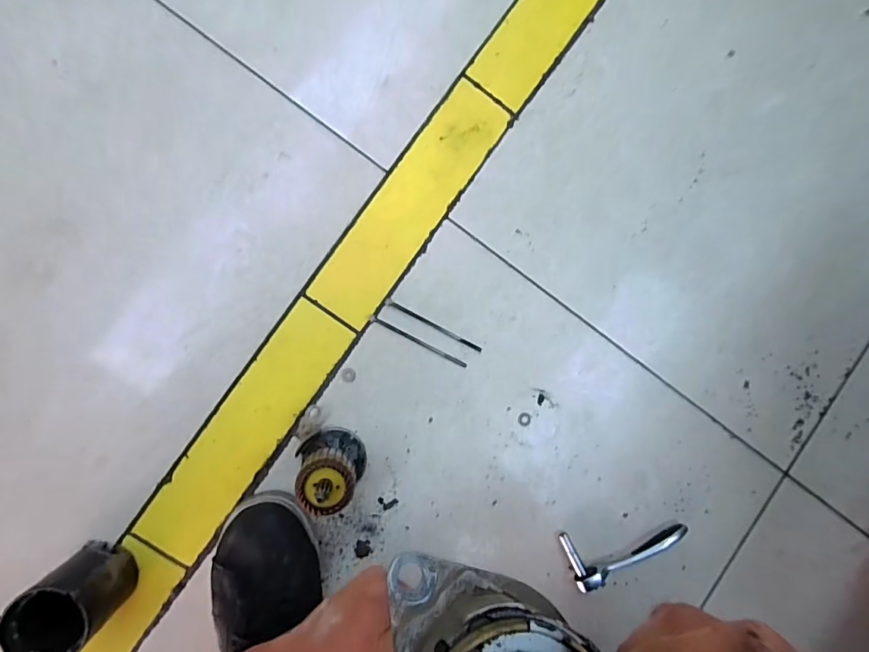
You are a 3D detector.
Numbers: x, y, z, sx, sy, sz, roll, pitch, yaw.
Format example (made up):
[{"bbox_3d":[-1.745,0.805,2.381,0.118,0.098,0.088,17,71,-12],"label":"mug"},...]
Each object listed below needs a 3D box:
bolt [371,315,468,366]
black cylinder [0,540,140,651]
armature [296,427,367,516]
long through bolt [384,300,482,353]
[{"bbox_3d":[-0.017,0.018,0.509,0.118,0.004,0.006,28,88,-6],"label":"bolt"},{"bbox_3d":[-0.334,0.254,0.431,0.071,0.082,0.066,0,91,-6],"label":"black cylinder"},{"bbox_3d":[-0.100,0.141,0.451,0.056,0.118,0.070,-31,94,-5],"label":"armature"},{"bbox_3d":[0.000,0.000,0.515,0.118,0.004,0.006,28,87,-6],"label":"long through bolt"}]

